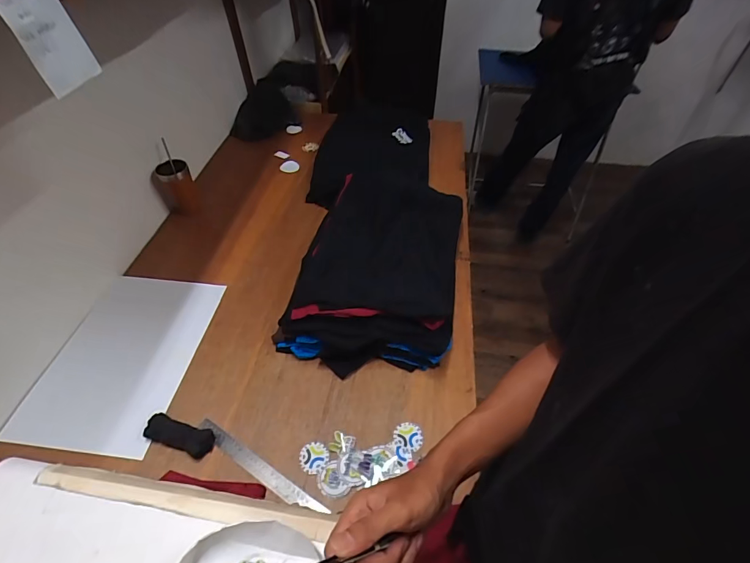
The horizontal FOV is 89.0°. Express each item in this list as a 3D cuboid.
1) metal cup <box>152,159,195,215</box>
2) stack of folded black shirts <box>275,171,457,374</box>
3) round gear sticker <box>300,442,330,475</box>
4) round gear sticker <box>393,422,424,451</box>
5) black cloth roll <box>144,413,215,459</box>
[{"bbox_3d":[-0.564,-0.262,1.082,0.093,0.149,0.099,1,50,-1],"label":"metal cup"},{"bbox_3d":[0.018,-0.045,0.928,0.346,0.142,0.519,11,50,7],"label":"stack of folded black shirts"},{"bbox_3d":[-0.112,0.323,0.700,0.053,0.004,0.053,1,50,-1],"label":"round gear sticker"},{"bbox_3d":[0.064,0.294,0.729,0.055,0.006,0.048,16,62,8],"label":"round gear sticker"},{"bbox_3d":[-0.364,0.285,0.710,0.125,0.026,0.047,14,51,9],"label":"black cloth roll"}]

